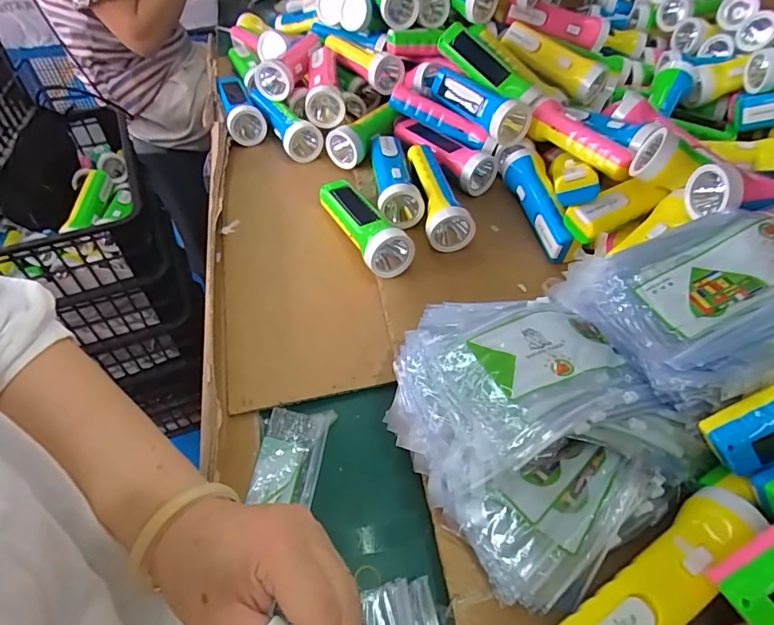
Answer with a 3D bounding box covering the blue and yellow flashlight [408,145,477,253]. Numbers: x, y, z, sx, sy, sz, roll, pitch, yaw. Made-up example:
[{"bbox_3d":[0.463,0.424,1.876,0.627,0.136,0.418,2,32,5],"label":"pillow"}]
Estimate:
[{"bbox_3d":[0.064,-0.149,0.594,0.053,0.045,0.166,-7,51,-2],"label":"blue and yellow flashlight"}]

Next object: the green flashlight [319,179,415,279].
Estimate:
[{"bbox_3d":[-0.030,-0.105,0.561,0.046,0.049,0.175,-24,54,-16],"label":"green flashlight"}]

